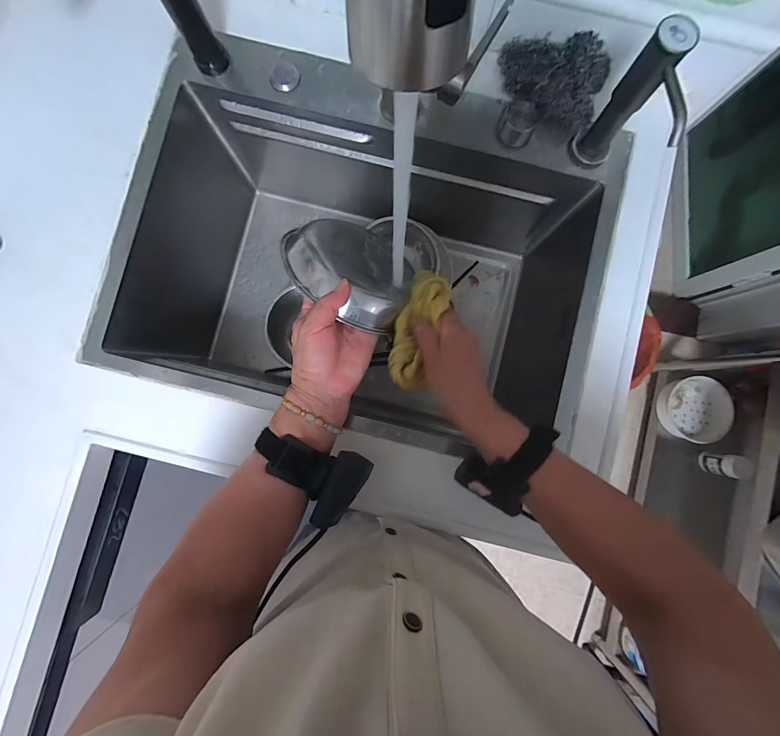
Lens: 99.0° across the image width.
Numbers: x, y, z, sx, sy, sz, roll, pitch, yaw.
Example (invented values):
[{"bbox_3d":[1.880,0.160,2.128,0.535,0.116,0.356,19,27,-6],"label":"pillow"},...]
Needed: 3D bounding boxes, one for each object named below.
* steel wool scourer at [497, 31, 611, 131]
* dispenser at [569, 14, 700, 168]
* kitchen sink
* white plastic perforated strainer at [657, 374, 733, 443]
[{"bbox_3d":[0.192,-0.349,0.389,0.124,0.039,0.094,19,87,1],"label":"steel wool scourer"},{"bbox_3d":[0.257,-0.252,0.354,0.033,0.141,0.094,-18,87,-1],"label":"dispenser"},{"bbox_3d":[-0.034,-0.143,0.521,0.596,0.240,0.426,14,87,1],"label":"kitchen sink"},{"bbox_3d":[1.043,0.140,1.134,0.219,0.094,0.209,-3,87,0],"label":"white plastic perforated strainer"}]

